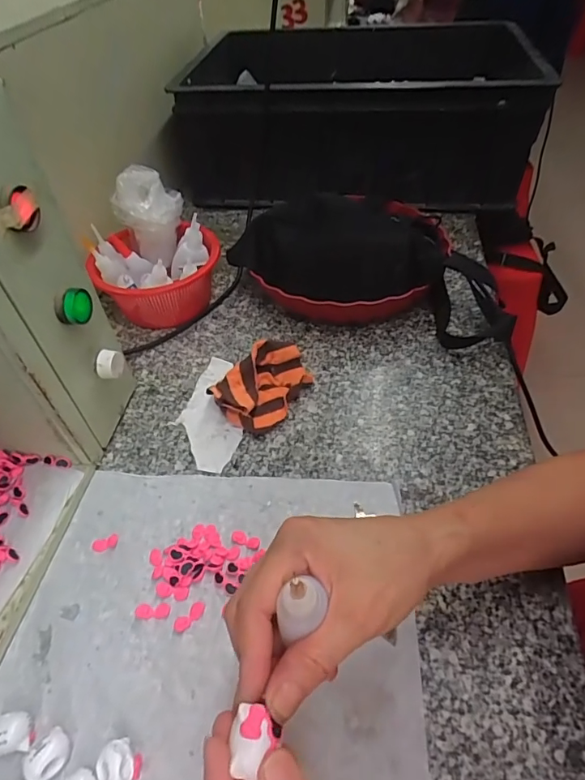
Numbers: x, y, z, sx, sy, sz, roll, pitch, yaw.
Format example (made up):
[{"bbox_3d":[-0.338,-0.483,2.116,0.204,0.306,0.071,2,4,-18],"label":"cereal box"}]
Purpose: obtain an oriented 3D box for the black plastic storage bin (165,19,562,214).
[{"bbox_3d":[0.114,-0.465,0.779,0.524,0.173,0.378,8,48,9],"label":"black plastic storage bin"}]

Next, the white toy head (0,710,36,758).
[{"bbox_3d":[-0.173,0.212,0.290,0.023,0.019,0.022,-1,48,1],"label":"white toy head"}]

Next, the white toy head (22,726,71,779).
[{"bbox_3d":[-0.147,0.220,0.282,0.019,0.018,0.025,29,55,25],"label":"white toy head"}]

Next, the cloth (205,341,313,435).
[{"bbox_3d":[-0.025,-0.008,0.467,0.064,0.041,0.106,33,57,28],"label":"cloth"}]

